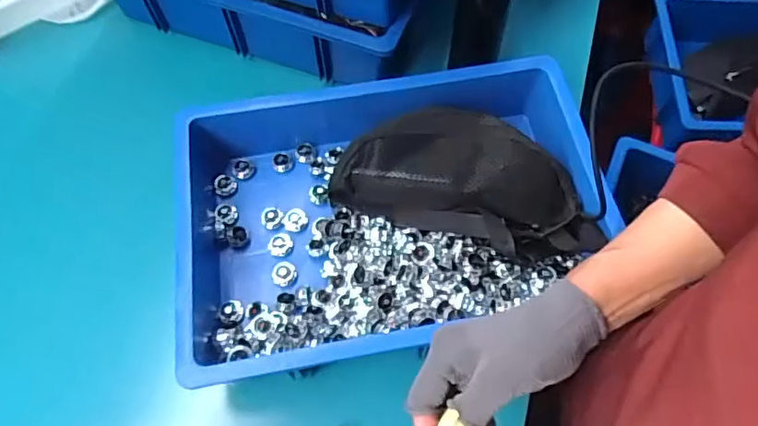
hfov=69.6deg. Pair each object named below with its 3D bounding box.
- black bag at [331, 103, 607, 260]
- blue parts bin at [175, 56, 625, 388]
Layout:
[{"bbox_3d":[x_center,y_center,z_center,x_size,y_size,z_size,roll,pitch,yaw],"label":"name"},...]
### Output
[{"bbox_3d":[0.106,-0.042,0.606,0.287,0.065,0.155,22,66,10],"label":"black bag"},{"bbox_3d":[0.009,0.006,0.605,0.426,0.101,0.300,-8,64,-4],"label":"blue parts bin"}]

